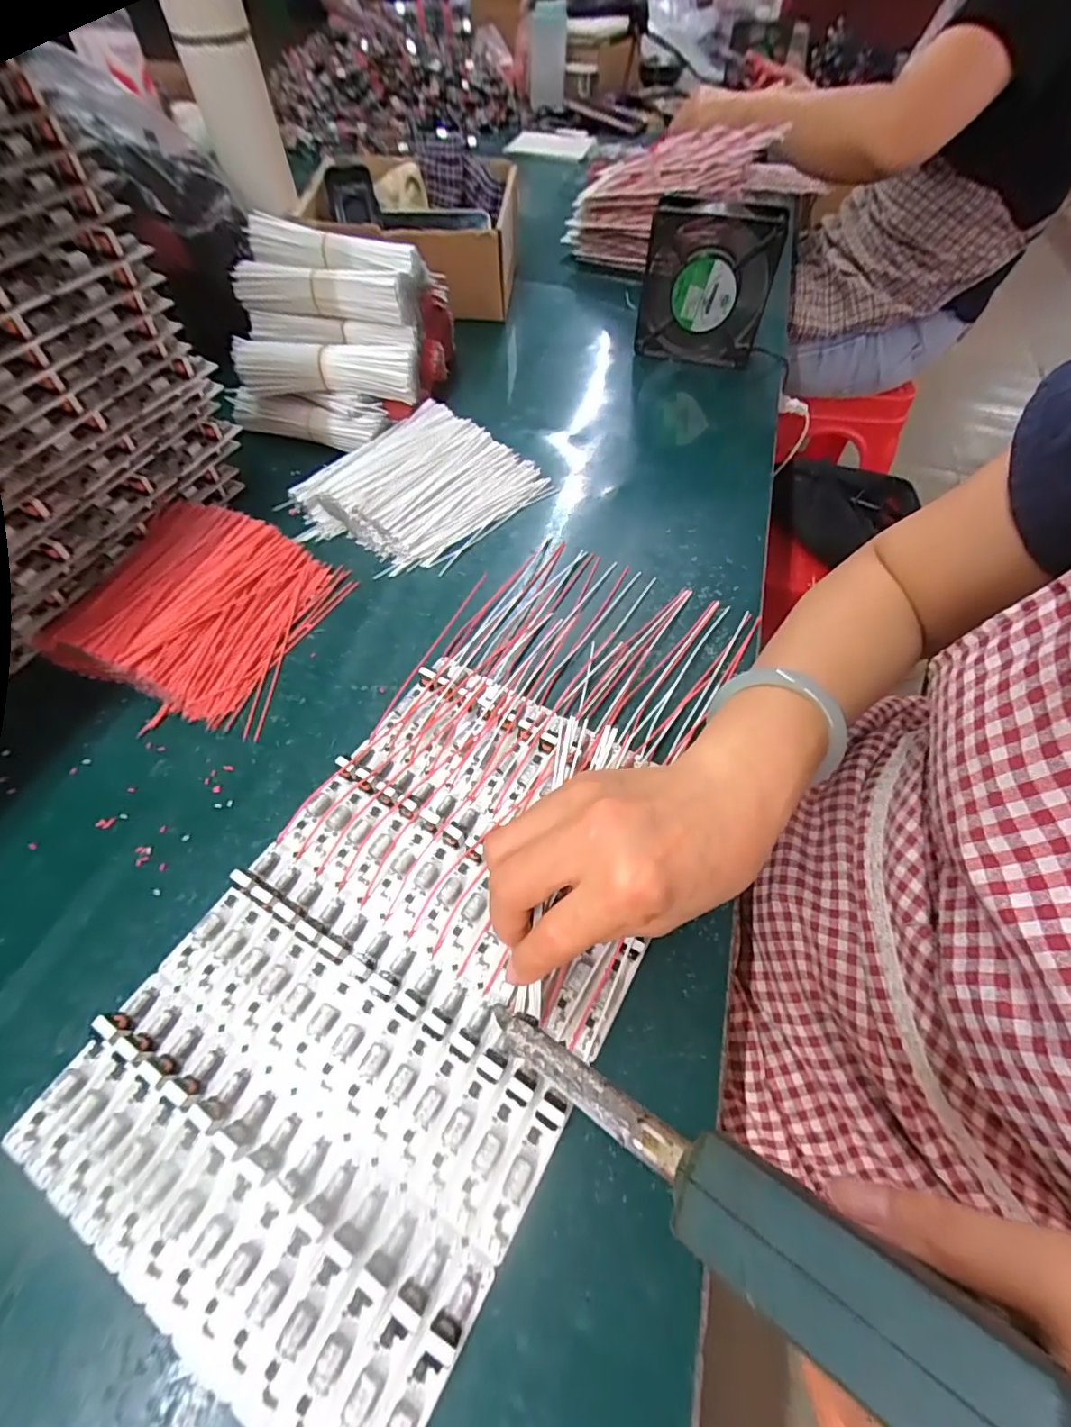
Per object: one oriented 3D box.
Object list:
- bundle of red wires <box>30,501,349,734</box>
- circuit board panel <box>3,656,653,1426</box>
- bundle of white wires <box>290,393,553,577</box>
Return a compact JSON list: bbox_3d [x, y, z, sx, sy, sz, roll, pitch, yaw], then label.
[{"bbox_3d":[-0.229,-0.078,0.367,0.169,0.029,0.149,20,59,11],"label":"bundle of red wires"},{"bbox_3d":[-0.059,0.107,0.257,0.193,0.014,0.294,27,61,16],"label":"circuit board panel"},{"bbox_3d":[-0.094,-0.191,0.439,0.145,0.025,0.173,38,64,21],"label":"bundle of white wires"}]

